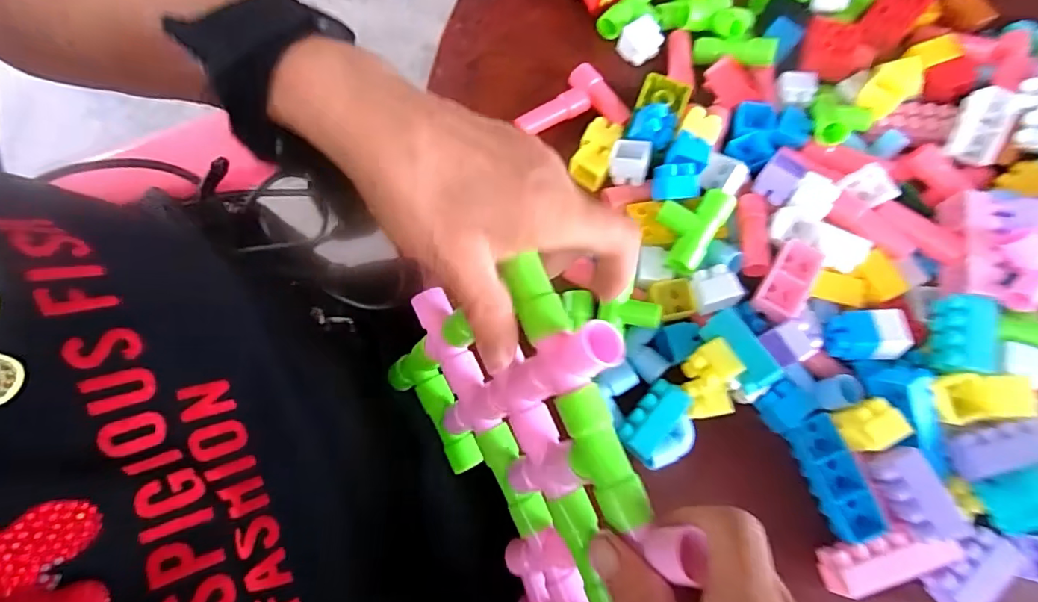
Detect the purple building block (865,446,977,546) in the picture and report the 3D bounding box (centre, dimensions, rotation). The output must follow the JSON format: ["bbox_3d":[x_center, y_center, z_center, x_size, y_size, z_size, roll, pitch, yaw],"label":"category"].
[{"bbox_3d":[0.219,0.109,0.293,0.024,0.022,0.053,-21,74,-5],"label":"purple building block"}]

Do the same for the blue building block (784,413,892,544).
[{"bbox_3d":[0.190,0.106,0.318,0.026,0.020,0.069,-20,74,-5],"label":"blue building block"}]

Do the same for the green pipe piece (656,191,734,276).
[{"bbox_3d":[0.109,-0.049,0.341,0.038,0.014,0.058,32,76,10],"label":"green pipe piece"}]

